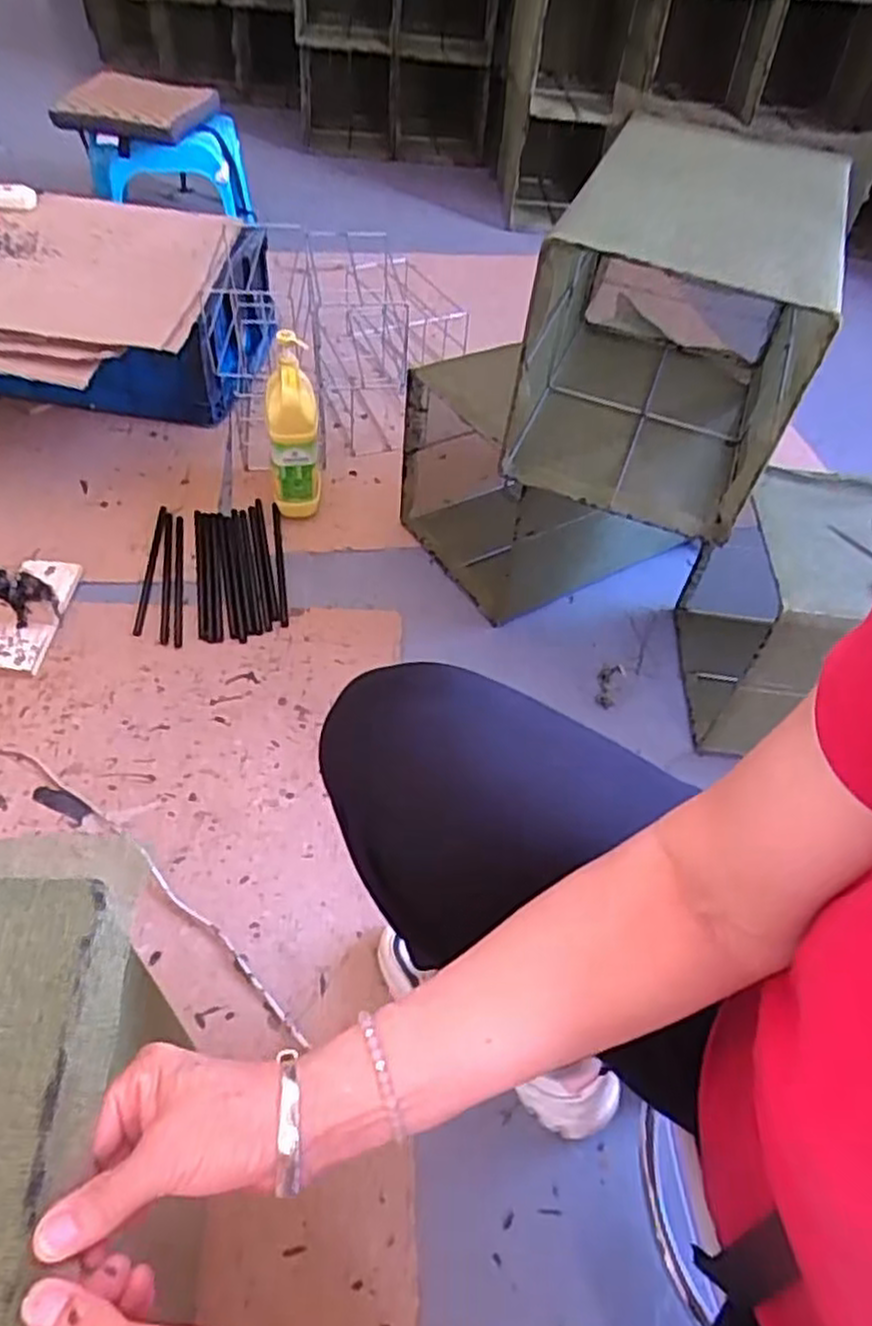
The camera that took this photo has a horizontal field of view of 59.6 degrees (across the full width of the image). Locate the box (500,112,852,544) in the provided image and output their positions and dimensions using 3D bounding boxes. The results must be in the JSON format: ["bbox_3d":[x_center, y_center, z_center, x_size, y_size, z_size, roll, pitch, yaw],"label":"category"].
[{"bbox_3d":[0.279,-0.405,0.895,0.268,0.288,0.410,18,51,9],"label":"box"}]

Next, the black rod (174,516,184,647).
[{"bbox_3d":[-0.372,-0.125,1.102,0.012,0.010,0.255,-6,51,-11],"label":"black rod"}]

